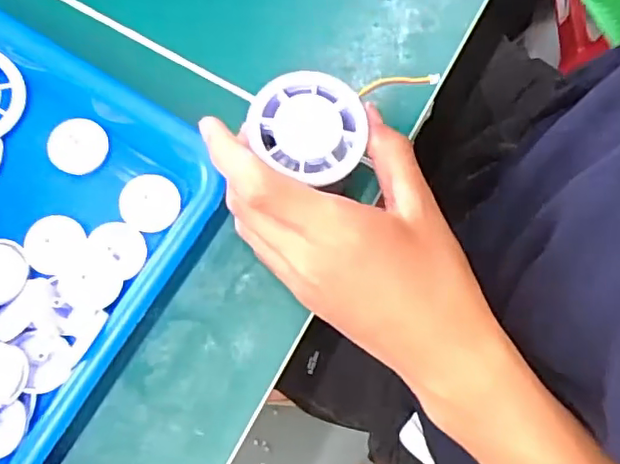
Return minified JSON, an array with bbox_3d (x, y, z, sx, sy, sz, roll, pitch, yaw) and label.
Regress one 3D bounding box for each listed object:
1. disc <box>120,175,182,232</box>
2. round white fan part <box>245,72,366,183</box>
[{"bbox_3d":[-0.087,-0.015,0.325,0.031,0.006,0.030,0,77,-1],"label":"disc"},{"bbox_3d":[-0.002,-0.050,0.290,0.055,0.010,0.053,0,77,-1],"label":"round white fan part"}]

